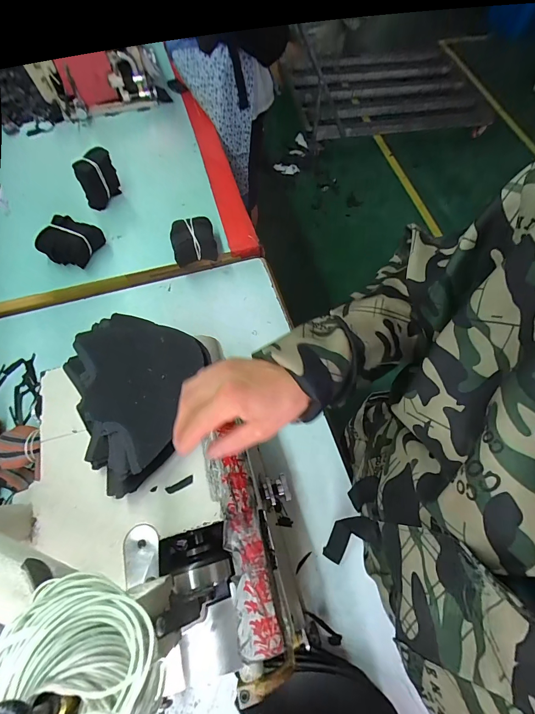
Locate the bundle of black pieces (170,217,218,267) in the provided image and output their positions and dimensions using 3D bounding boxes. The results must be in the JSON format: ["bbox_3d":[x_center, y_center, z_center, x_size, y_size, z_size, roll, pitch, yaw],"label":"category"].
[{"bbox_3d":[-0.144,-0.225,0.654,0.083,0.064,0.084,-12,65,-7],"label":"bundle of black pieces"}]

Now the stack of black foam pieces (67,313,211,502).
[{"bbox_3d":[-0.169,0.040,0.382,0.161,0.028,0.188,14,65,5],"label":"stack of black foam pieces"}]

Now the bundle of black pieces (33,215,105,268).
[{"bbox_3d":[-0.376,-0.220,0.641,0.081,0.066,0.089,26,67,11],"label":"bundle of black pieces"}]

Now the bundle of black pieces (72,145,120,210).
[{"bbox_3d":[-0.347,-0.363,0.689,0.040,0.095,0.077,38,69,15],"label":"bundle of black pieces"}]

